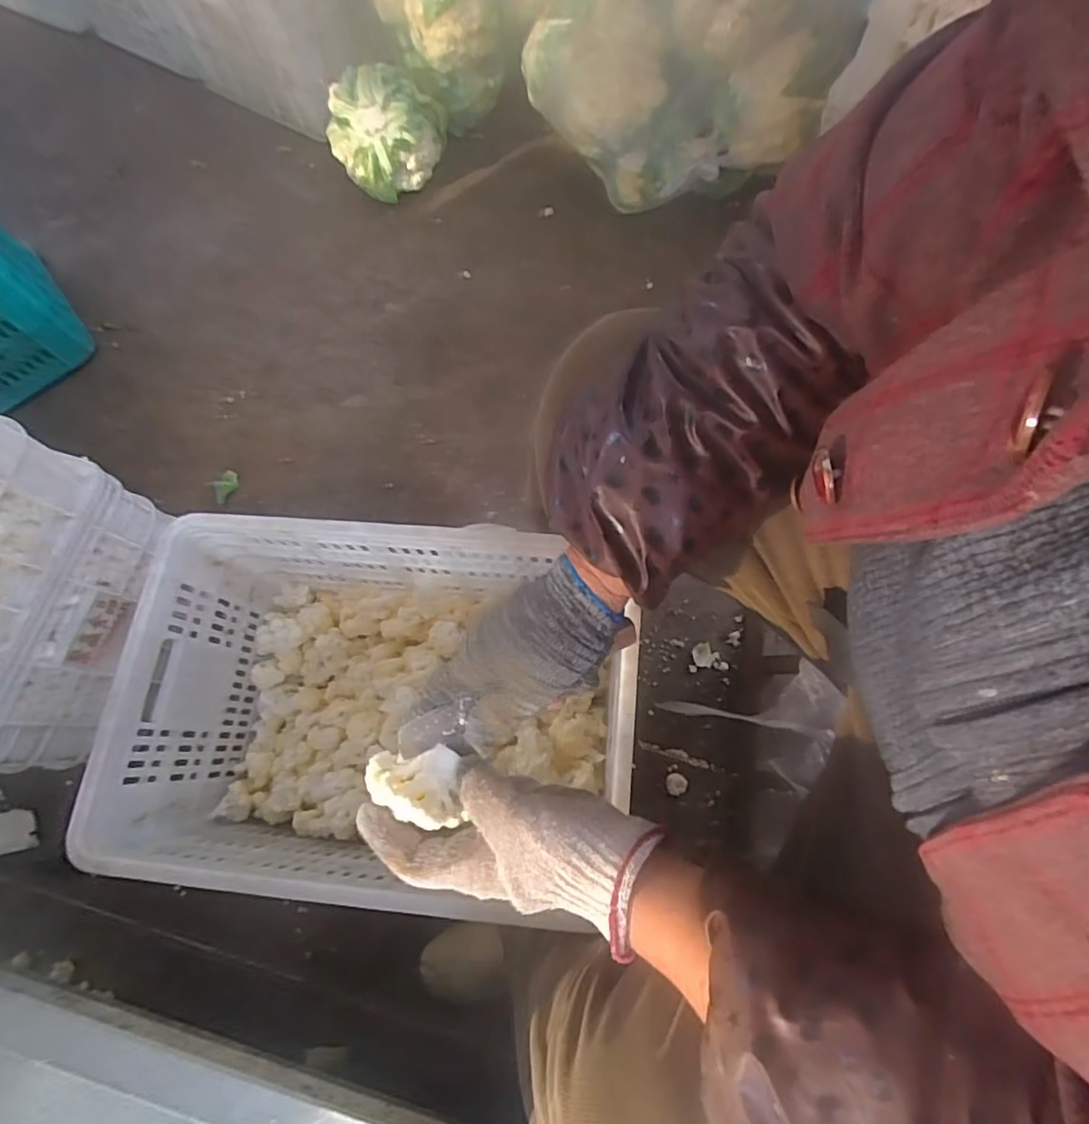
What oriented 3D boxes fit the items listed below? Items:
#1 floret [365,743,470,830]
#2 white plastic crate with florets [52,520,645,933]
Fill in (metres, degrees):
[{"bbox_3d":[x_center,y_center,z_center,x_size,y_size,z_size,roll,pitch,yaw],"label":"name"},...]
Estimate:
[{"bbox_3d":[-0.082,0.138,0.360,0.055,0.031,0.042,-2,69,1],"label":"floret"},{"bbox_3d":[-0.167,0.165,0.666,0.499,0.246,0.351,2,73,3],"label":"white plastic crate with florets"}]

